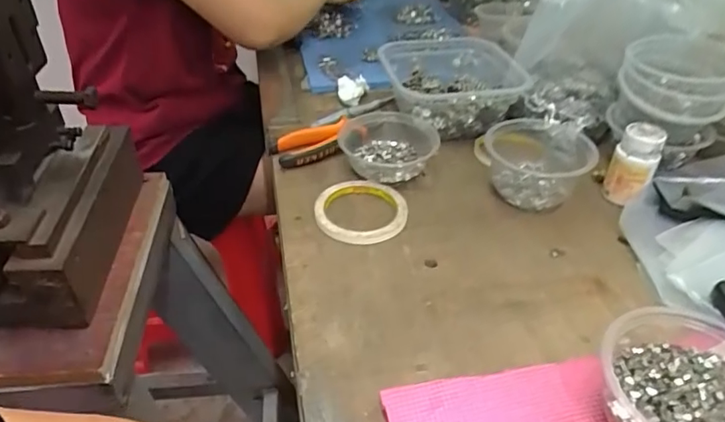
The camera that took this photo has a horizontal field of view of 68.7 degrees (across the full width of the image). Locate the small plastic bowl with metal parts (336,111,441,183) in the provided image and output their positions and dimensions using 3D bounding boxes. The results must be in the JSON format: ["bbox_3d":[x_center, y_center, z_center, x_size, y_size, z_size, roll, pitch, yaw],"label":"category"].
[{"bbox_3d":[0.030,-0.079,0.639,0.115,0.038,0.110,1,39,-1],"label":"small plastic bowl with metal parts"}]

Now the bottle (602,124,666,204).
[{"bbox_3d":[0.293,-0.050,0.575,0.044,0.078,0.041,18,41,23],"label":"bottle"}]

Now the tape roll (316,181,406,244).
[{"bbox_3d":[0.000,-0.002,0.570,0.094,0.017,0.097,1,39,-1],"label":"tape roll"}]

